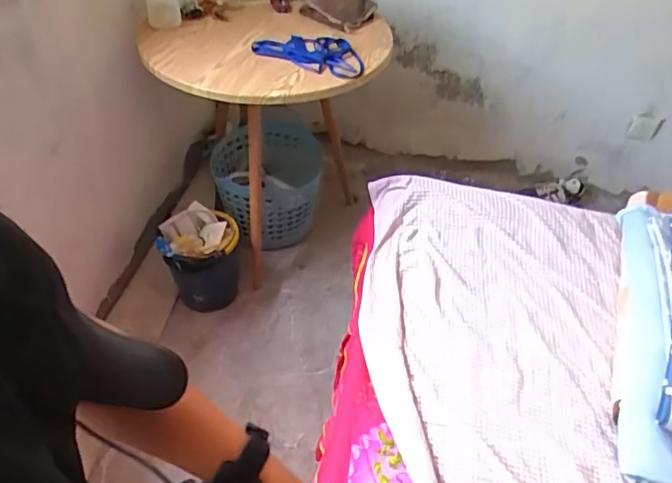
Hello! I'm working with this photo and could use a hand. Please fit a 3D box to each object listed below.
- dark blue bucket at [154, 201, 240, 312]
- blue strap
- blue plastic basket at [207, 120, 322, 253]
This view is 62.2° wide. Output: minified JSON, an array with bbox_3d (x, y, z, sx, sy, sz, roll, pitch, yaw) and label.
[{"bbox_3d":[-0.403,0.059,1.710,0.229,0.266,0.217,-2,45,-6],"label":"dark blue bucket"},{"bbox_3d":[-0.060,-0.485,1.426,0.293,0.032,0.138,19,47,15],"label":"blue strap"},{"bbox_3d":[-0.233,-0.213,1.901,0.371,0.395,0.347,-2,45,-6],"label":"blue plastic basket"}]

